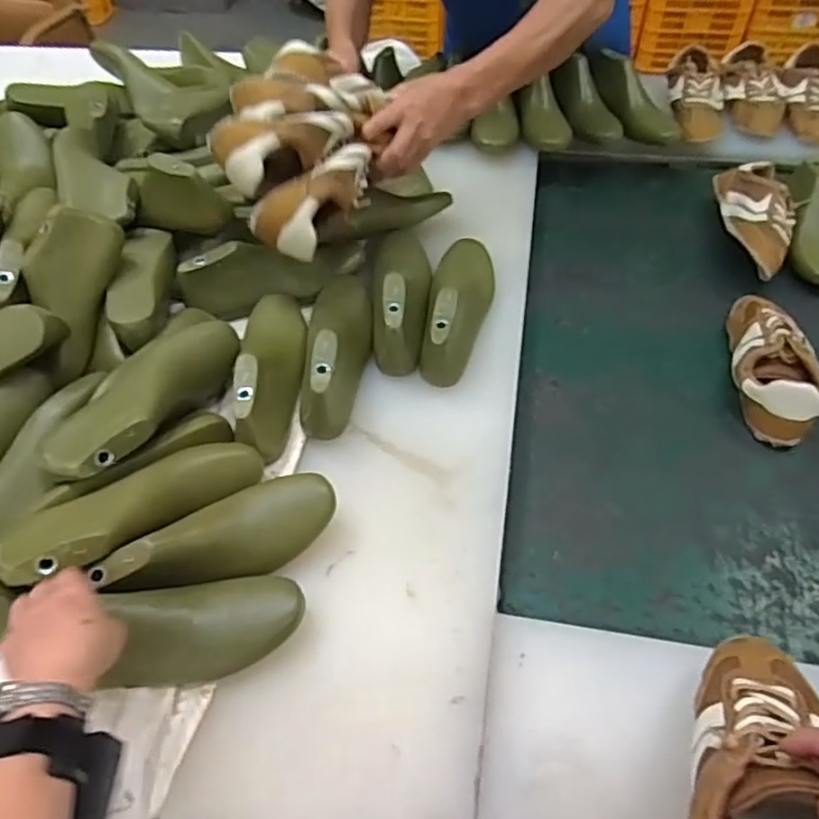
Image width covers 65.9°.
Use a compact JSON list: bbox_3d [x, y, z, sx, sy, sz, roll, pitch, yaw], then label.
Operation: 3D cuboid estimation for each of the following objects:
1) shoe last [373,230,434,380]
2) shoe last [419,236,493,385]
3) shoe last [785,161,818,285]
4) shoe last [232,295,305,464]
[{"bbox_3d":[-0.010,-0.162,0.799,0.076,0.080,0.252,-1,53,2],"label":"shoe last"},{"bbox_3d":[0.064,-0.142,0.784,0.080,0.076,0.232,4,54,6],"label":"shoe last"},{"bbox_3d":[0.599,-0.282,0.934,0.069,0.078,0.233,5,66,4],"label":"shoe last"},{"bbox_3d":[-0.159,-0.058,0.727,0.071,0.080,0.240,-8,53,-3],"label":"shoe last"}]

